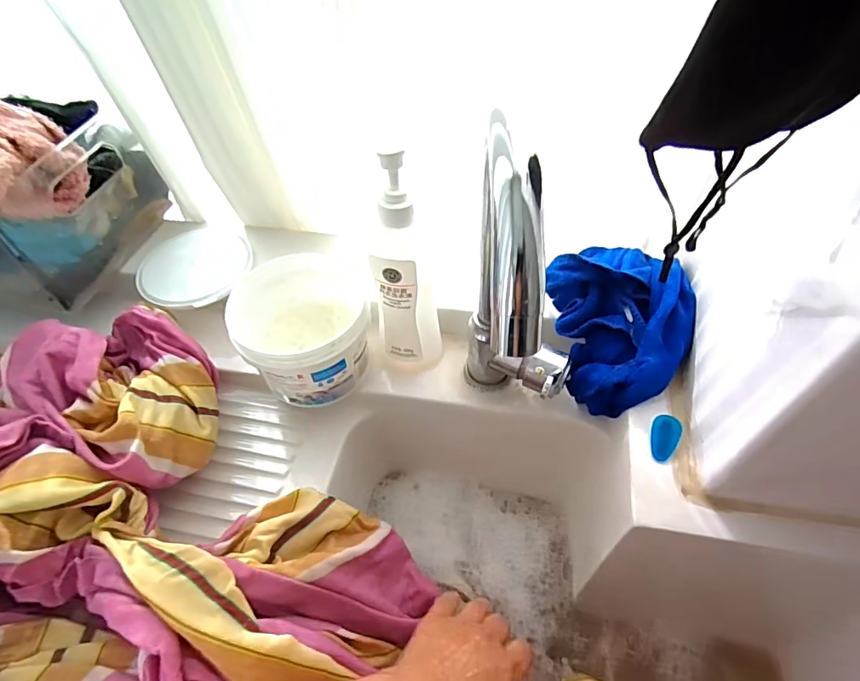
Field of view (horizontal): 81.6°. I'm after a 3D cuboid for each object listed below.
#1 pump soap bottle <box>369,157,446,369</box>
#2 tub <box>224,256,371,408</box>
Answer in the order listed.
[{"bbox_3d":[-0.028,-0.049,0.430,0.049,0.214,0.047,-16,54,-8],"label":"pump soap bottle"},{"bbox_3d":[-0.120,-0.014,0.483,0.125,0.089,0.140,-38,60,-22],"label":"tub"}]

